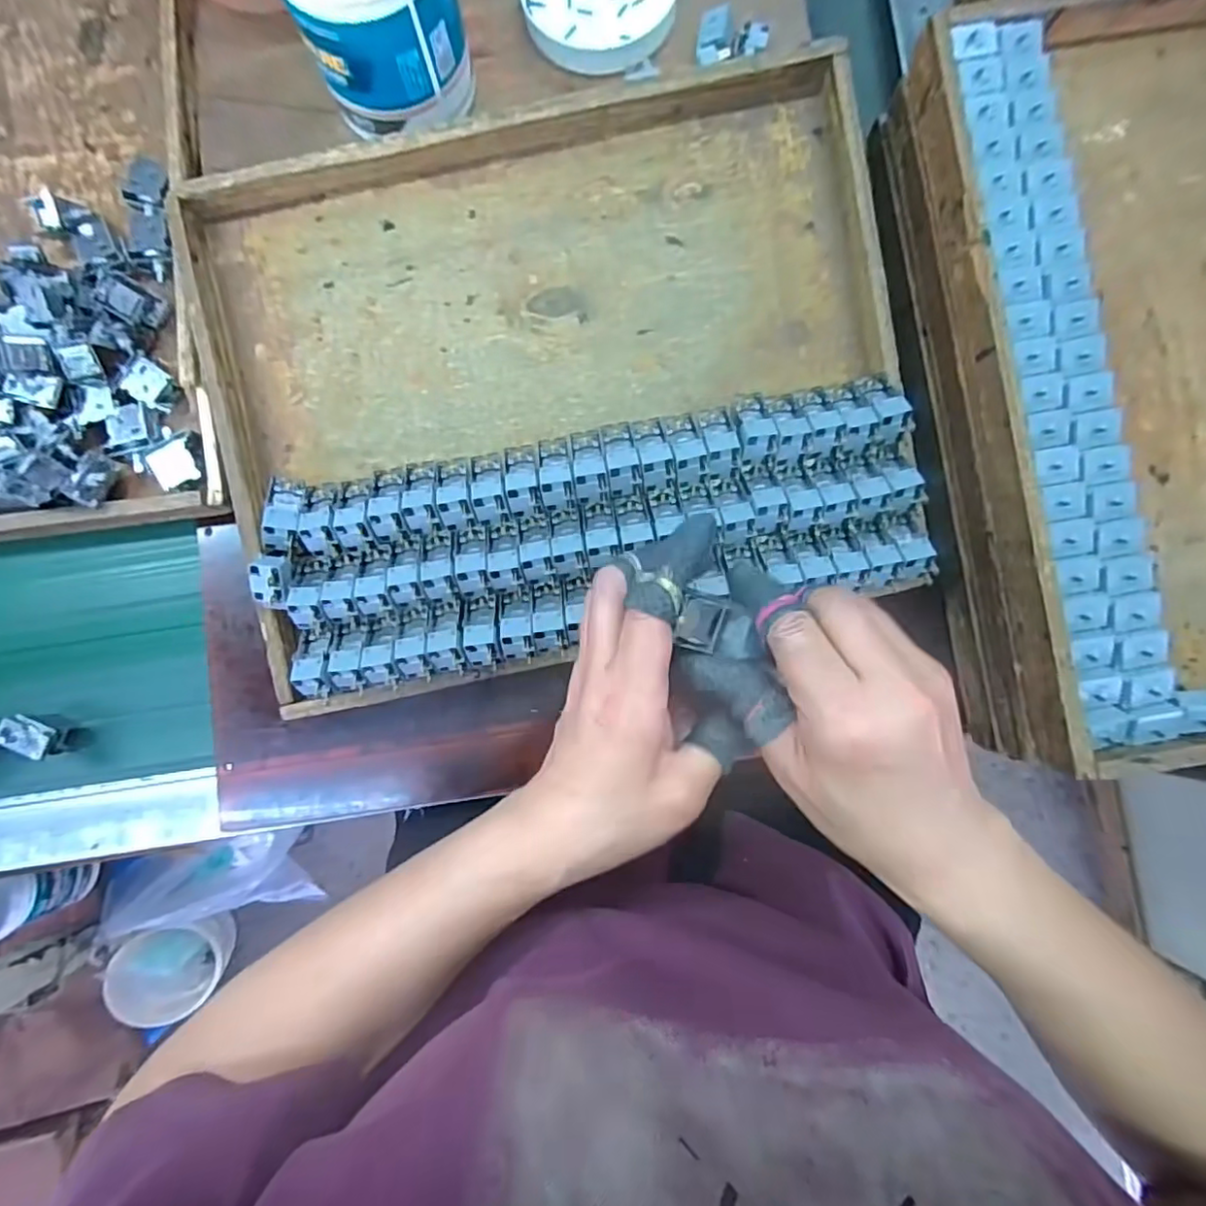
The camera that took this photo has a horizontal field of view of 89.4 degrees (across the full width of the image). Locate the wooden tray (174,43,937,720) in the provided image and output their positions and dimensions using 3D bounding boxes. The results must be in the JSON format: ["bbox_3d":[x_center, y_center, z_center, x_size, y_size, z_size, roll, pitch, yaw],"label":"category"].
[{"bbox_3d":[-0.034,-0.156,0.453,0.493,0.060,0.386,-12,85,3],"label":"wooden tray"}]

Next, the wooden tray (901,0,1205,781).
[{"bbox_3d":[0.455,-0.167,0.396,0.411,0.051,0.495,-9,85,4],"label":"wooden tray"}]

